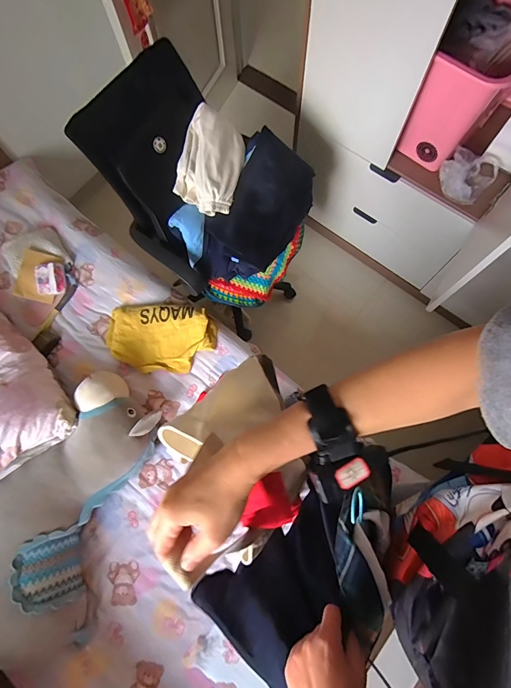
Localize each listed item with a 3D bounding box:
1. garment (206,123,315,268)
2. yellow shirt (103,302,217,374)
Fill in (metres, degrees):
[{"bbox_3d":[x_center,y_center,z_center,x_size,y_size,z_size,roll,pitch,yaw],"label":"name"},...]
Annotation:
[{"bbox_3d":[0.029,-0.470,1.187,0.301,0.078,0.397,35,88,-21],"label":"garment"},{"bbox_3d":[-0.343,-0.030,1.271,0.394,0.044,0.239,0,74,2],"label":"yellow shirt"}]

